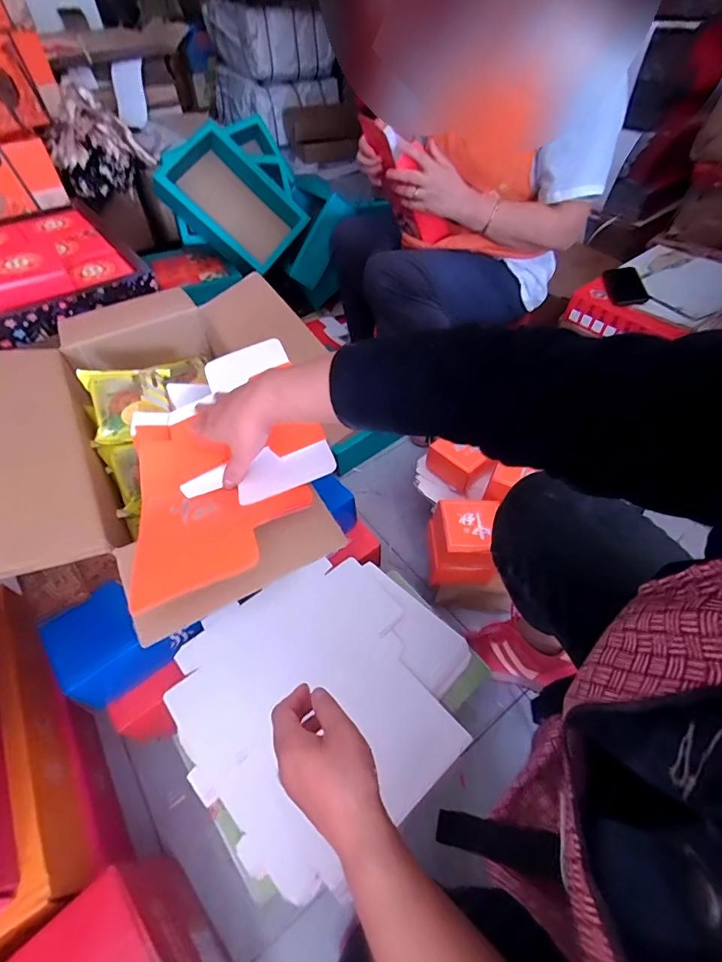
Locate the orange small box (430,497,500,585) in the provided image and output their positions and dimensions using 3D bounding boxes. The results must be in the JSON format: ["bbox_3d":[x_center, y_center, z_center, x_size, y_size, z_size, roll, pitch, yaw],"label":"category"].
[{"bbox_3d":[0.182,0.111,0.785,0.115,0.116,0.118,1,51,2],"label":"orange small box"}]

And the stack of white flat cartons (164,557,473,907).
[{"bbox_3d":[-0.044,0.270,0.581,0.352,0.041,0.323,-36,59,-24],"label":"stack of white flat cartons"}]

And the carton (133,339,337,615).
[{"bbox_3d":[-0.146,-0.031,0.487,0.203,0.039,0.338,-22,48,-7],"label":"carton"}]

